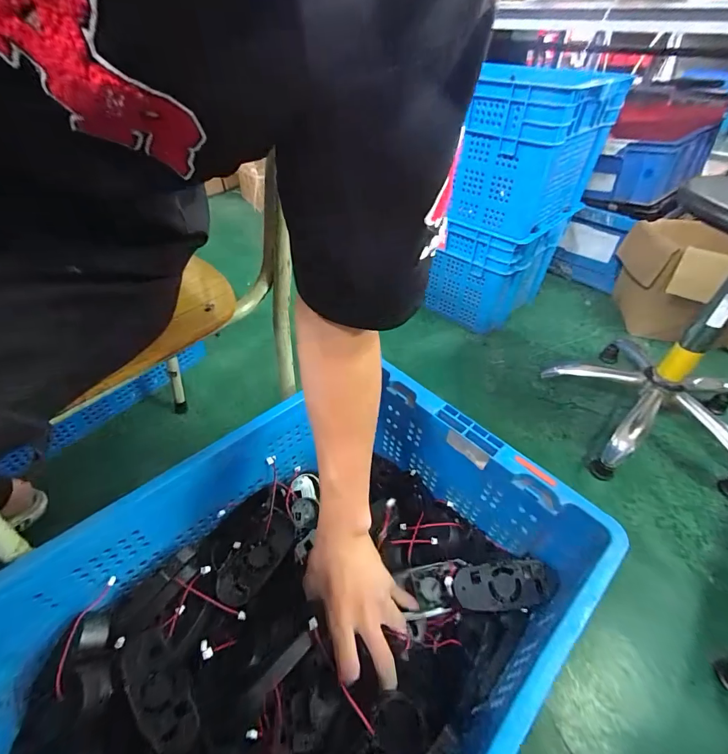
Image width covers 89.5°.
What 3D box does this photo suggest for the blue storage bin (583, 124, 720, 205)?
[{"bbox_3d":[0.986,-0.719,1.249,0.423,0.174,0.223,-33,54,-31],"label":"blue storage bin"}]

